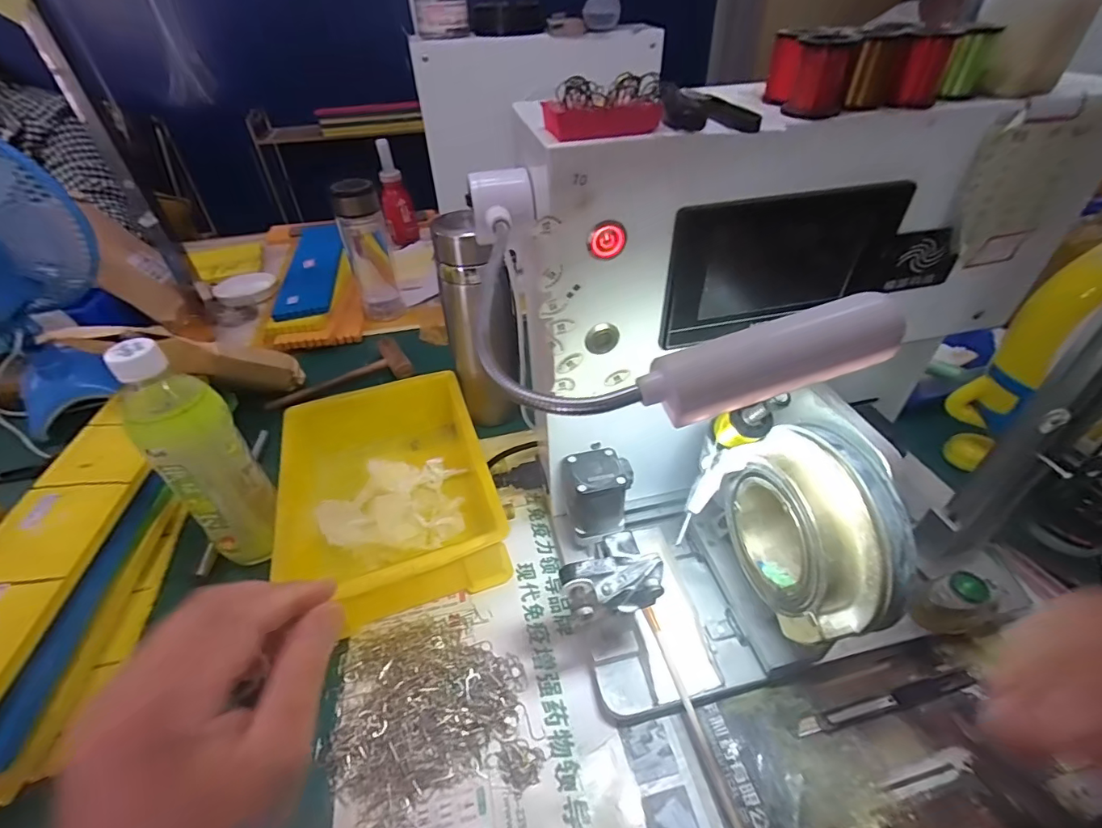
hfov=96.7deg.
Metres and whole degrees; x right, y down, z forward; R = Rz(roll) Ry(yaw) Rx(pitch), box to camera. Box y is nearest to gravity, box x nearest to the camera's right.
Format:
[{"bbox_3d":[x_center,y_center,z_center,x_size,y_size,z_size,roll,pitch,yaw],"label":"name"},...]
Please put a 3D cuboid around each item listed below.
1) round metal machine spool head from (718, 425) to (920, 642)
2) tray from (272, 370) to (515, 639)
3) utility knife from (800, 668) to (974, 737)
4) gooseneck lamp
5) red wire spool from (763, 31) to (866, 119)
[{"bbox_3d":[0.146,0.068,0.281,0.055,0.099,0.109,-13,42,-12],"label":"round metal machine spool head"},{"bbox_3d":[-0.151,0.079,0.469,0.179,0.089,0.222,-14,44,-14],"label":"tray"},{"bbox_3d":[0.244,0.209,0.356,0.144,0.009,0.013,-10,43,-9],"label":"utility knife"},{"bbox_3d":[0.028,-0.068,0.214,0.129,0.030,0.183,-9,42,-8],"label":"gooseneck lamp"},{"bbox_3d":[0.128,-0.169,0.242,0.038,0.032,0.030,14,44,18],"label":"red wire spool"}]

